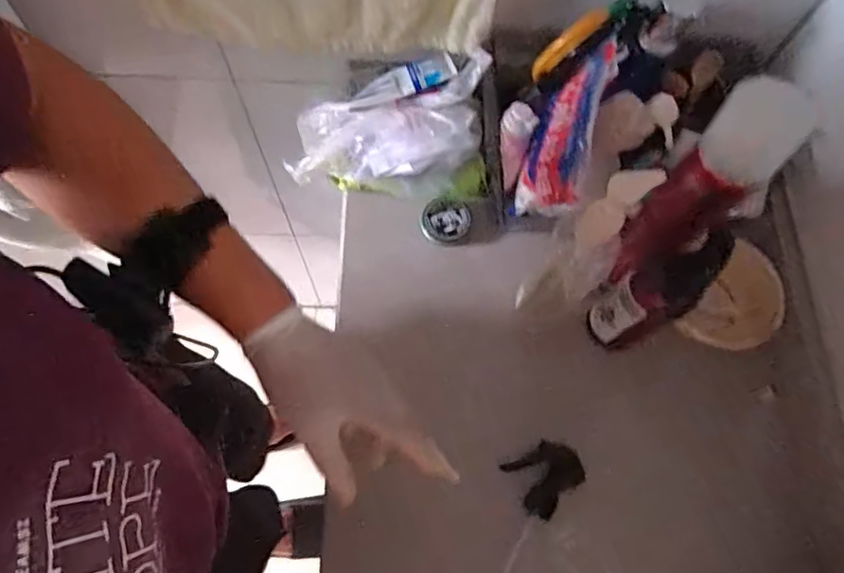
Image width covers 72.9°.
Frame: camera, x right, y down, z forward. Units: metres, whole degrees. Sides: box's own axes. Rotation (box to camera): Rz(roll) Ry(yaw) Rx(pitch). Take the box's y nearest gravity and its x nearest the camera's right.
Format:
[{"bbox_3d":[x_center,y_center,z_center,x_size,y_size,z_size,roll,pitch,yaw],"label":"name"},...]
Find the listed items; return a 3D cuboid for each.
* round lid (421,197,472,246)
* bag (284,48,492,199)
[{"bbox_3d":[0.025,-0.067,0.592,0.049,0.008,0.049,0,90,5],"label":"round lid"},{"bbox_3d":[-0.031,-0.157,0.577,0.181,0.103,0.132,9,70,1],"label":"bag"}]

